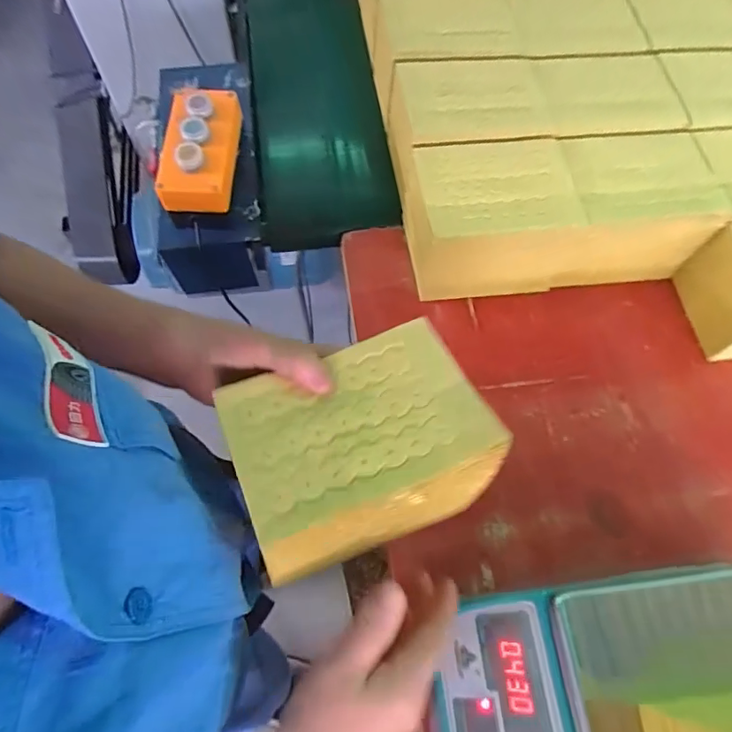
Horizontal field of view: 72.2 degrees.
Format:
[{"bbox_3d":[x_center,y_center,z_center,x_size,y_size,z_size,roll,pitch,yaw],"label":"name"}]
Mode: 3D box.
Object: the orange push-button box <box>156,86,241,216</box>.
[{"bbox_3d":[-0.183,-0.246,0.563,0.082,0.054,0.144,6,67,-1],"label":"orange push-button box"}]

